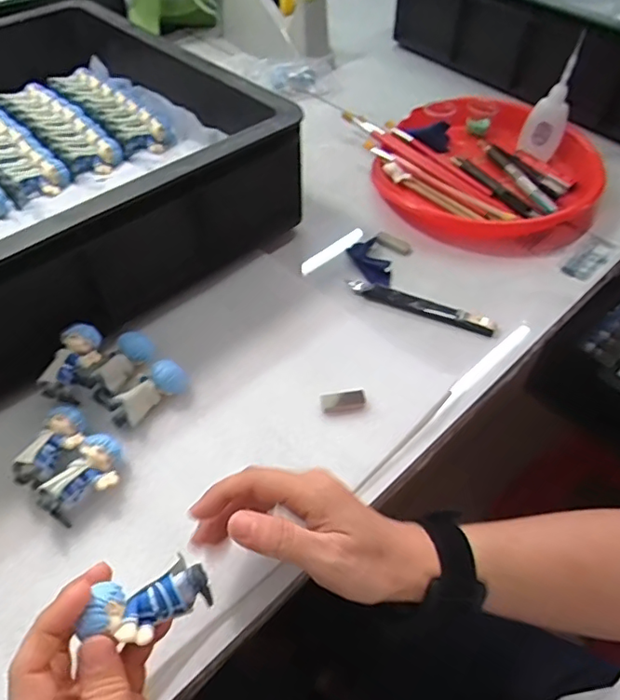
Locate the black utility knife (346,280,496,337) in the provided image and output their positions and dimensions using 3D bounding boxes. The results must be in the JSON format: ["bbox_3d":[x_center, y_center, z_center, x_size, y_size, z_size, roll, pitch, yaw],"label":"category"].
[{"bbox_3d":[0.100,-0.041,0.498,0.135,0.016,0.015,20,54,15],"label":"black utility knife"}]

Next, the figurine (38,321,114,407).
[{"bbox_3d":[-0.180,0.009,0.425,0.034,0.025,0.057,16,53,12],"label":"figurine"}]

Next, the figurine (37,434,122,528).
[{"bbox_3d":[-0.151,0.089,0.373,0.034,0.027,0.059,21,54,15],"label":"figurine"}]

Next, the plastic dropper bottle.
[{"bbox_3d":[0.274,-0.276,0.607,0.043,0.133,0.033,19,53,14],"label":"plastic dropper bottle"}]

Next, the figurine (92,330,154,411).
[{"bbox_3d":[-0.148,0.018,0.428,0.029,0.024,0.065,11,52,8],"label":"figurine"}]

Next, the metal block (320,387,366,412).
[{"bbox_3d":[0.026,0.038,0.428,0.036,0.004,0.019,-8,52,-7],"label":"metal block"}]

